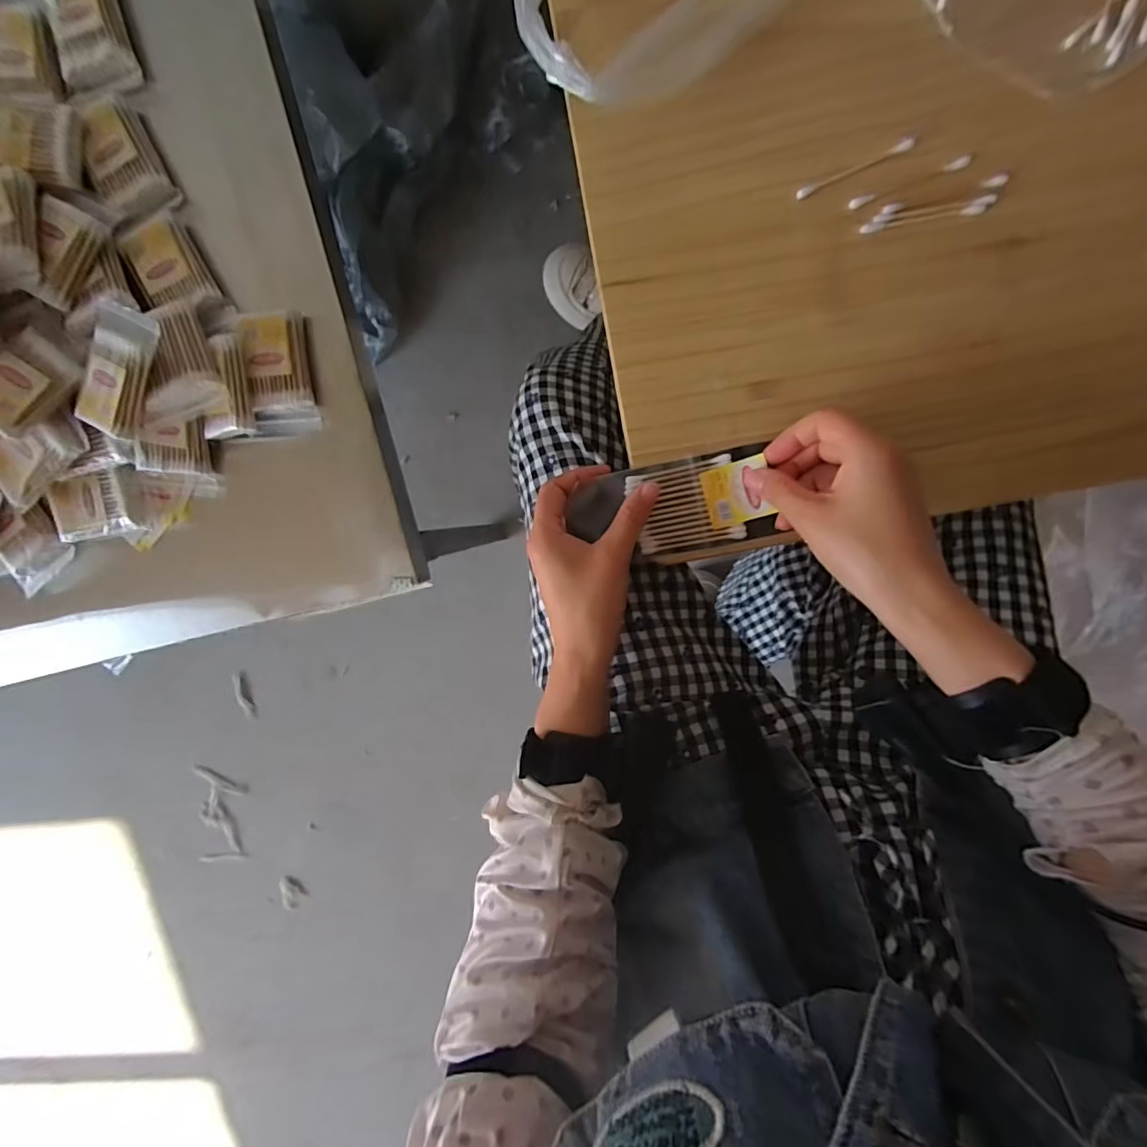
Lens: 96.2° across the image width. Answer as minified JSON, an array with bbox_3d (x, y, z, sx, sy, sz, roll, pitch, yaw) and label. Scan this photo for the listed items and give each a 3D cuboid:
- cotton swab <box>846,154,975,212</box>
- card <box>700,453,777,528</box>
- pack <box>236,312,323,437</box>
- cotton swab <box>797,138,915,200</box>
[{"bbox_3d":[0.204,-0.237,0.310,0.070,0.004,0.006,-17,96,8],"label":"cotton swab"},{"bbox_3d":[0.108,-0.053,0.339,0.039,0.007,0.039,-16,96,8],"label":"card"},{"bbox_3d":[-0.231,-0.157,0.407,0.044,0.027,0.089,-6,96,5],"label":"pack"},{"bbox_3d":[0.171,-0.246,0.311,0.072,0.004,0.006,-21,95,8],"label":"cotton swab"}]

